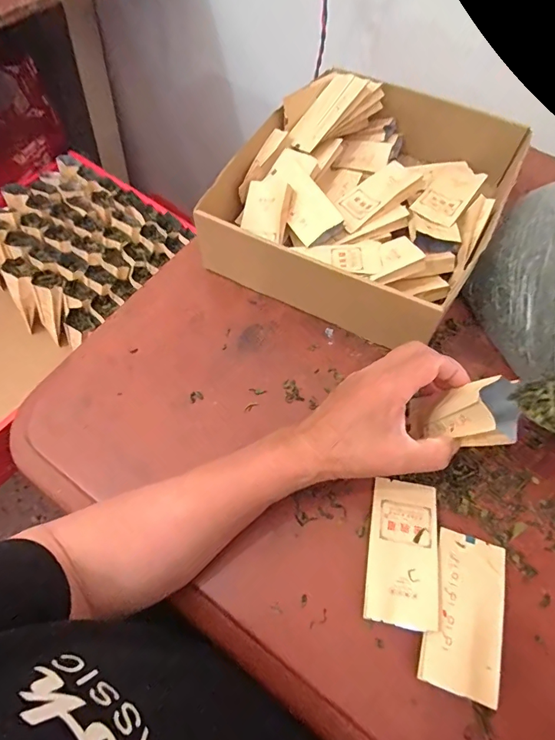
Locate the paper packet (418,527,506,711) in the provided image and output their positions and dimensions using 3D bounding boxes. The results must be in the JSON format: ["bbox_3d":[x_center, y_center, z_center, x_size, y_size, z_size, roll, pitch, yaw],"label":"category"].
[{"bbox_3d":[0.142,0.180,0.323,0.050,0.010,0.107,15,58,15],"label":"paper packet"}]

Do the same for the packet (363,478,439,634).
[{"bbox_3d":[0.101,0.143,0.344,0.051,0.018,0.108,10,65,7],"label":"packet"}]

